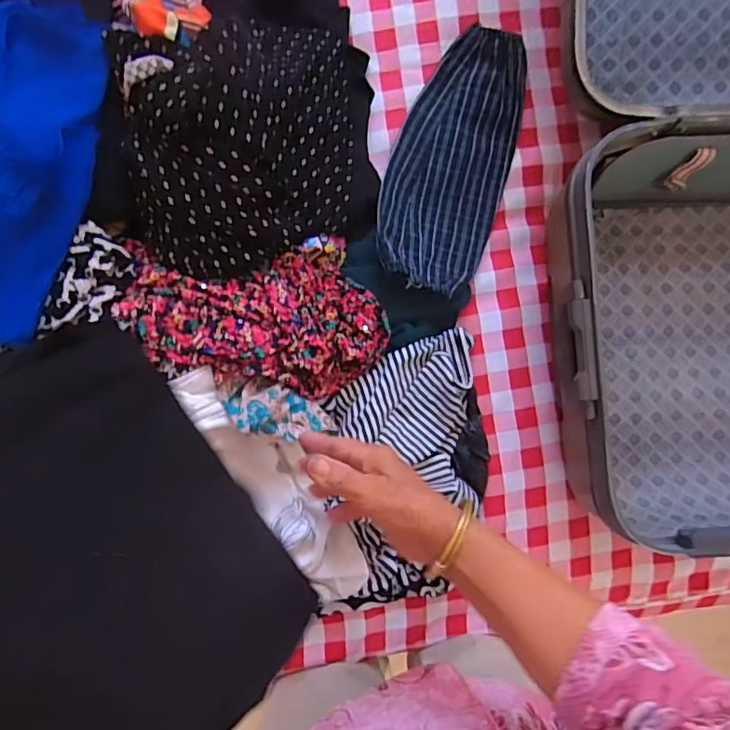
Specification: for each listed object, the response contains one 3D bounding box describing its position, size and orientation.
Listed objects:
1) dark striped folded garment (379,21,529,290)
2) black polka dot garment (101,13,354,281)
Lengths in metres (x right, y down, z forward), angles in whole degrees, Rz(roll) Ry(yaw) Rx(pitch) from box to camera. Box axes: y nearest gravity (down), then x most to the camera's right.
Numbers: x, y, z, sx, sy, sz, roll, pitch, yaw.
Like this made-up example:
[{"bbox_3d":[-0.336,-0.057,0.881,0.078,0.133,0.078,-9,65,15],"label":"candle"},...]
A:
[{"bbox_3d":[0.108,-0.244,0.624,0.141,0.068,0.319,17,90,-4],"label":"dark striped folded garment"},{"bbox_3d":[-0.120,-0.231,0.557,0.251,0.100,0.264,-9,91,-4],"label":"black polka dot garment"}]

